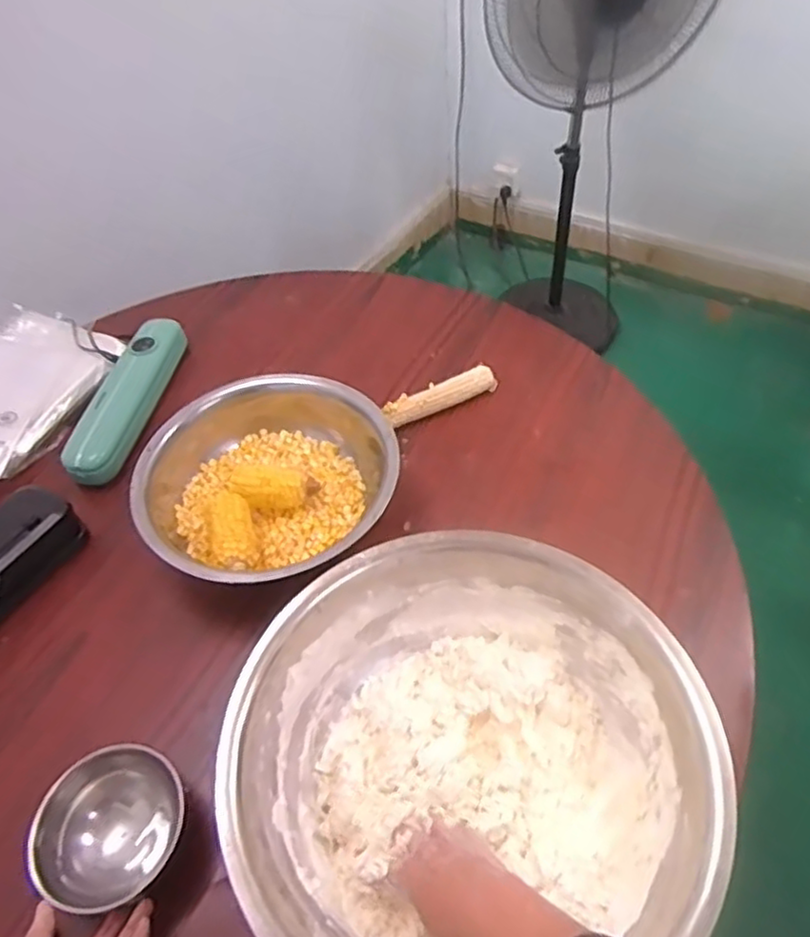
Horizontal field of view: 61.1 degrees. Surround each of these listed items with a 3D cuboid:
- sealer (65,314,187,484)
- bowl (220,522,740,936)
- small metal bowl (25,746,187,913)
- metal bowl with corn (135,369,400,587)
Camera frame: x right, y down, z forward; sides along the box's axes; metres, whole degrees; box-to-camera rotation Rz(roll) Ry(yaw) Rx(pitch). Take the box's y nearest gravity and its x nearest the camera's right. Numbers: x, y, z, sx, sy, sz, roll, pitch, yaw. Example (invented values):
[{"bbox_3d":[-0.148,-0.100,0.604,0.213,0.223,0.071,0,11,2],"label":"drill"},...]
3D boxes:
[{"bbox_3d":[-0.425,-0.117,1.051,0.086,0.056,0.315,3,51,7],"label":"sealer"},{"bbox_3d":[0.057,0.265,0.636,0.405,0.116,0.398,-2,51,3],"label":"bowl"},{"bbox_3d":[-0.273,0.333,0.639,0.132,0.046,0.133,-2,51,3],"label":"small metal bowl"},{"bbox_3d":[-0.174,0.024,0.880,0.319,0.095,0.305,-2,51,3],"label":"metal bowl with corn"}]

